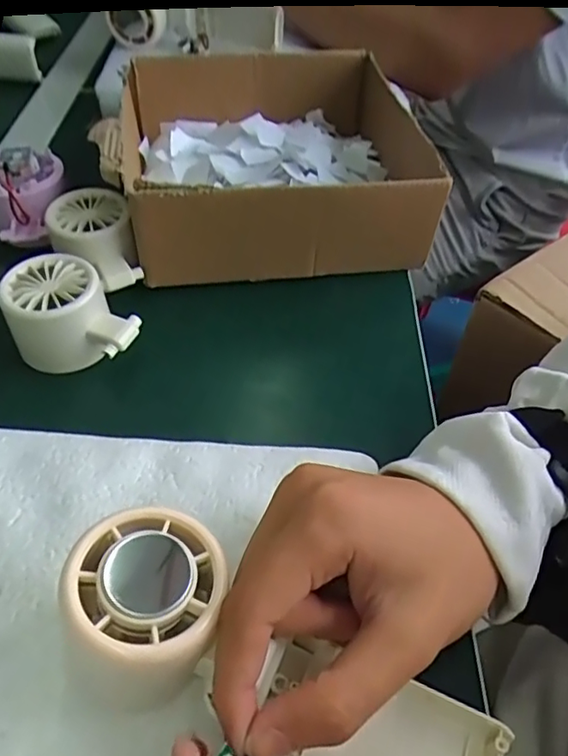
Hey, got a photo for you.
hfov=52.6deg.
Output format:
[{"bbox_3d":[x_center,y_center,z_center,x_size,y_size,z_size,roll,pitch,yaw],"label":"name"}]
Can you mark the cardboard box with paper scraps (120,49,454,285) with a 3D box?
[{"bbox_3d":[-0.012,-0.175,0.436,0.199,0.070,0.229,-8,50,-9],"label":"cardboard box with paper scraps"}]

